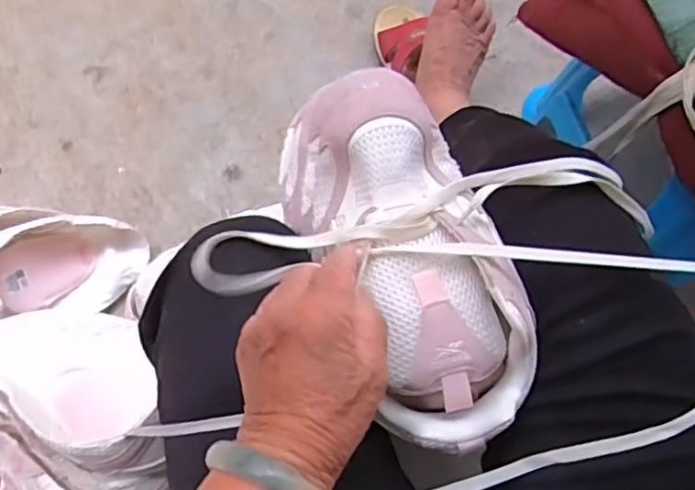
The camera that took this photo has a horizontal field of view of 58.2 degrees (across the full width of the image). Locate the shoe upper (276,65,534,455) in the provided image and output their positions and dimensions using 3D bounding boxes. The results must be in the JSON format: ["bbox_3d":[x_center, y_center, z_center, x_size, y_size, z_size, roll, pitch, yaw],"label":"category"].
[{"bbox_3d":[0.036,0.007,0.397,0.111,0.089,0.232,-23,74,-6],"label":"shoe upper"}]

